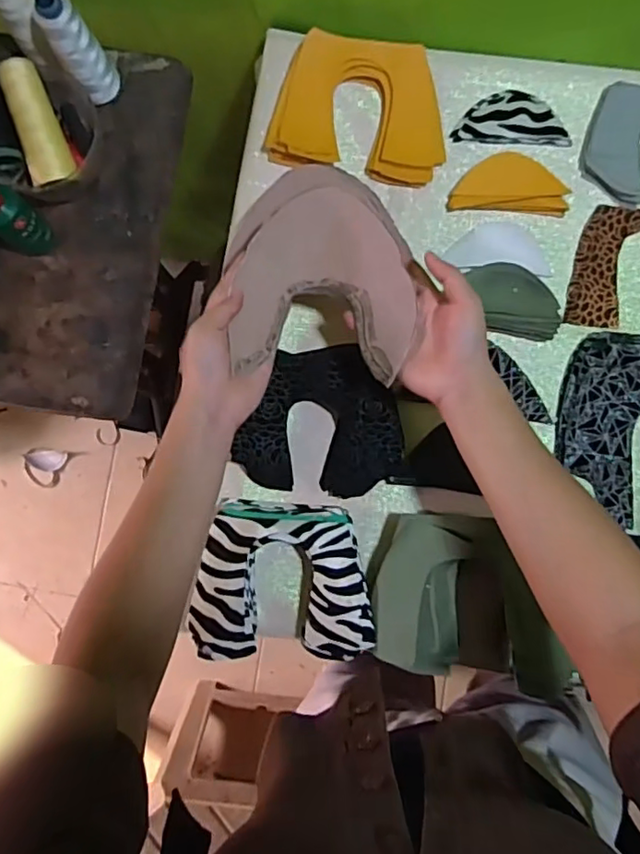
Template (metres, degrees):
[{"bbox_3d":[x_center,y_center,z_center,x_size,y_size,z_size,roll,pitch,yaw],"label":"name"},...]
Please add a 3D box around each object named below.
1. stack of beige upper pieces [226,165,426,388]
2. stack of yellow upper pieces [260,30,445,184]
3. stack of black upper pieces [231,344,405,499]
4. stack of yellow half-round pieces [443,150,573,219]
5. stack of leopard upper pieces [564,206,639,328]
[{"bbox_3d":[0.002,-0.133,0.495,0.145,0.044,0.187,-5,85,2],"label":"stack of beige upper pieces"},{"bbox_3d":[0.042,-0.316,0.586,0.167,0.026,0.130,10,86,3],"label":"stack of yellow upper pieces"},{"bbox_3d":[0.000,-0.004,0.565,0.155,0.028,0.137,-2,85,2],"label":"stack of black upper pieces"},{"bbox_3d":[0.187,-0.241,0.581,0.111,0.010,0.057,4,85,2],"label":"stack of yellow half-round pieces"},{"bbox_3d":[0.323,-0.153,0.576,0.144,0.011,0.121,8,86,3],"label":"stack of leopard upper pieces"}]

